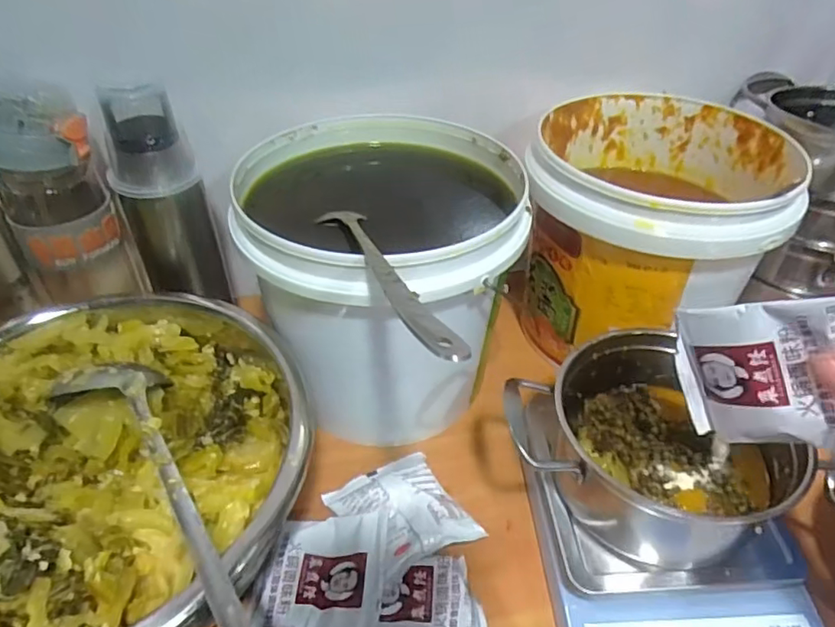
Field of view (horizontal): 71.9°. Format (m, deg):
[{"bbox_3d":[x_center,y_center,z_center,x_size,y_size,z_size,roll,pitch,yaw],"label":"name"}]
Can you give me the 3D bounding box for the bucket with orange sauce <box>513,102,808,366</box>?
[{"bbox_3d":[0.203,-0.074,0.515,0.193,0.163,0.200,1,41,-1],"label":"bucket with orange sauce"}]

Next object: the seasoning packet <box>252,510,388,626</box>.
[{"bbox_3d":[-0.060,0.168,0.375,0.075,0.014,0.081,5,41,4],"label":"seasoning packet"}]

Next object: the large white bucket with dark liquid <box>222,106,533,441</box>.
[{"bbox_3d":[-0.026,-0.034,0.467,0.215,0.197,0.220,1,41,-1],"label":"large white bucket with dark liquid"}]

